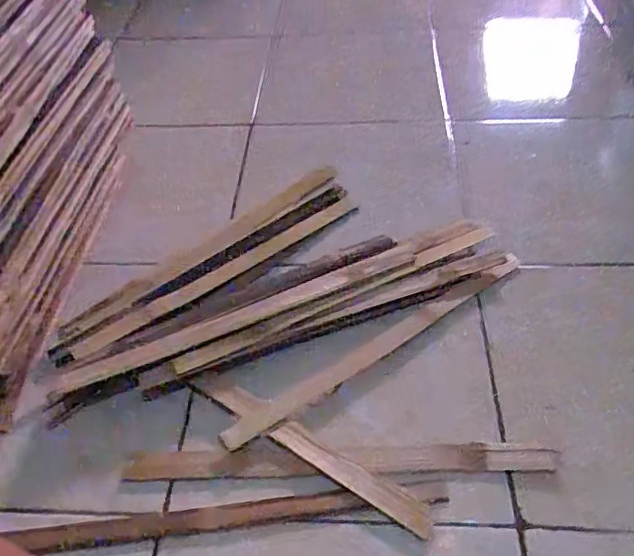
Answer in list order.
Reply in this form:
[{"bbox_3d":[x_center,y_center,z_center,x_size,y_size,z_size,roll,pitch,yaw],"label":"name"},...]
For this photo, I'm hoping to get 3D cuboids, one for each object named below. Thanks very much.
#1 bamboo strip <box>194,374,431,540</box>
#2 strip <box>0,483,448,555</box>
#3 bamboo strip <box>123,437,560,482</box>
[{"bbox_3d":[-0.010,0.156,0.540,0.253,0.007,0.026,28,57,22],"label":"bamboo strip"},{"bbox_3d":[-0.074,0.205,0.503,0.366,0.007,0.024,-7,48,-1],"label":"strip"},{"bbox_3d":[0.019,0.165,0.532,0.383,0.006,0.032,-2,48,3],"label":"bamboo strip"}]

